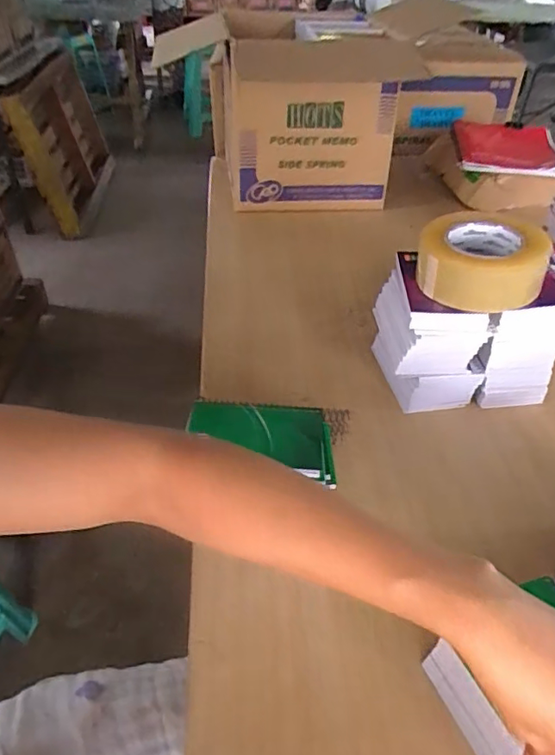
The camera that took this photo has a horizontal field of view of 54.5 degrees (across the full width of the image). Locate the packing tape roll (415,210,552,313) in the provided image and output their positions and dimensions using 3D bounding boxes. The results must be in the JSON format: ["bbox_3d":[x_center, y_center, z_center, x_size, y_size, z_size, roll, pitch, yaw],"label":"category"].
[{"bbox_3d":[0.216,-0.132,0.582,0.117,0.062,0.127,2,41,-1],"label":"packing tape roll"}]

